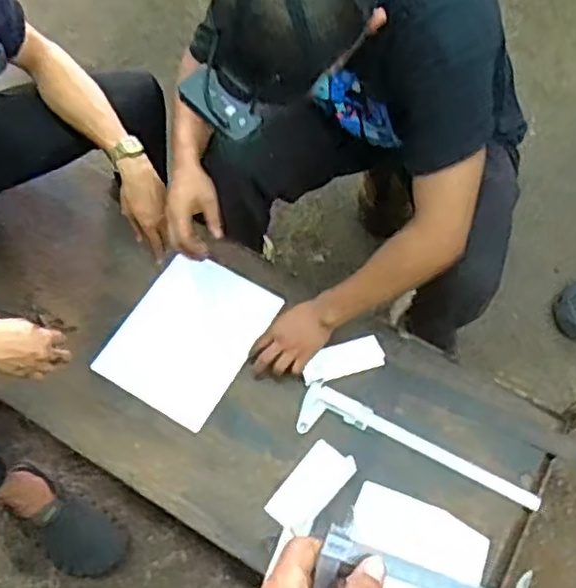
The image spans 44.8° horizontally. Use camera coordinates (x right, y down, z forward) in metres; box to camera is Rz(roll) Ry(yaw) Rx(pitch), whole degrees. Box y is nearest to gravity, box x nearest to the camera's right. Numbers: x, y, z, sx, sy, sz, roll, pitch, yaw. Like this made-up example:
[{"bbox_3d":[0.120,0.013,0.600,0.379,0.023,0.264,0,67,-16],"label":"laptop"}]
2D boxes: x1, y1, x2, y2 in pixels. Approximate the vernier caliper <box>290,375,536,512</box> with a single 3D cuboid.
[{"bbox_3d":[0.203,0.252,1.102,0.393,0.009,0.080,23,66,10],"label":"vernier caliper"}]

